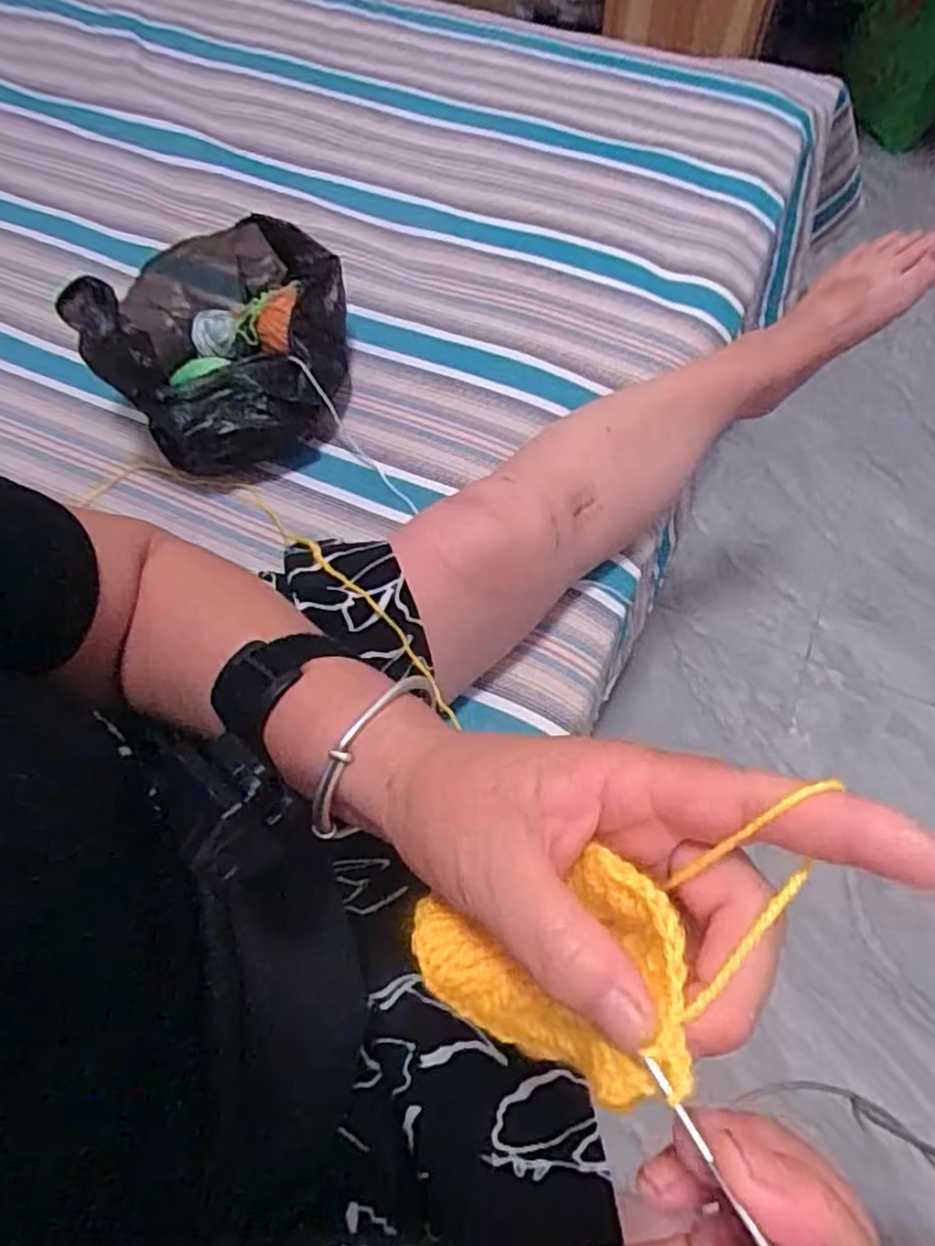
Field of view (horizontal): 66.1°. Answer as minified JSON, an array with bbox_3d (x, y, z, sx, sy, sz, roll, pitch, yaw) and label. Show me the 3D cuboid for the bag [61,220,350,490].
[{"bbox_3d":[-0.238,-0.298,0.694,0.227,0.155,0.314,-7,67,-1],"label":"bag"}]

